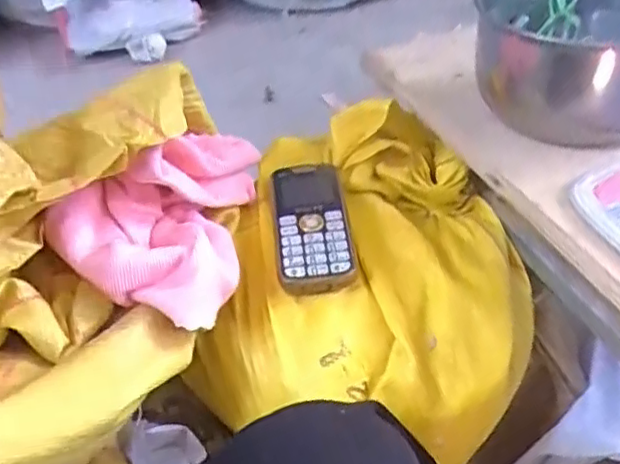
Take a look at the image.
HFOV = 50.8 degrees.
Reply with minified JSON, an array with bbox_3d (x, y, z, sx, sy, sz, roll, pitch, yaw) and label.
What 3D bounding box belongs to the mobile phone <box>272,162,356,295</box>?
[{"bbox_3d":[0.000,-0.008,0.517,0.056,0.020,0.133,-8,43,-1],"label":"mobile phone"}]

